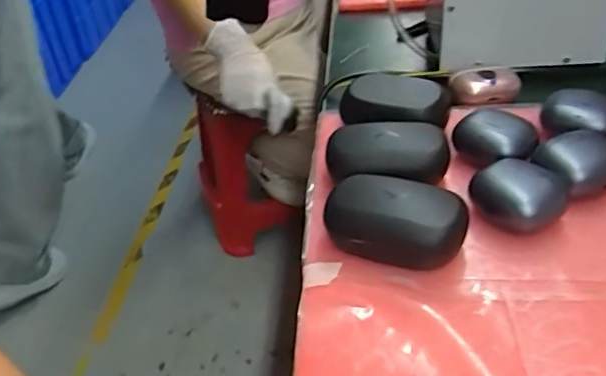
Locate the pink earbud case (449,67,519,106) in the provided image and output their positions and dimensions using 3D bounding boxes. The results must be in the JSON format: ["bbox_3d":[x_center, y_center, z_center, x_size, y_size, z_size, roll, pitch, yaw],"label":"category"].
[{"bbox_3d":[0.159,-0.089,0.492,0.058,0.020,0.034,10,41,18],"label":"pink earbud case"}]

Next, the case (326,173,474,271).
[{"bbox_3d":[0.058,0.021,0.352,0.085,0.035,0.044,13,42,22],"label":"case"}]

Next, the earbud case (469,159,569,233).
[{"bbox_3d":[0.139,0.007,0.361,0.051,0.029,0.046,29,49,36],"label":"earbud case"}]

